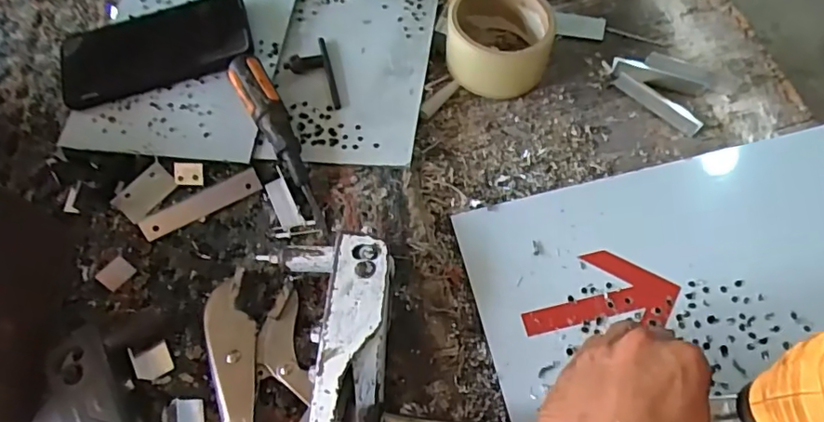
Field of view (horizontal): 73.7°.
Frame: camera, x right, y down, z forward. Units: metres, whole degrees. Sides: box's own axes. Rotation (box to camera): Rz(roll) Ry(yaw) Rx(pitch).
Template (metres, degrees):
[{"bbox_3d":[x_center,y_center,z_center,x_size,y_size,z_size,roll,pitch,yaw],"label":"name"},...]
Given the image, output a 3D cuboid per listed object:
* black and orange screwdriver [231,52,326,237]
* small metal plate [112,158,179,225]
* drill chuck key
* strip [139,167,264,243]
[{"bbox_3d":[-0.101,-0.056,0.428,0.026,0.032,0.158,-27,65,-12],"label":"black and orange screwdriver"},{"bbox_3d":[-0.210,-0.015,0.431,0.028,0.006,0.046,33,68,17],"label":"small metal plate"},{"bbox_3d":[-0.086,-0.116,0.466,0.038,0.012,0.075,-14,63,-6],"label":"drill chuck key"},{"bbox_3d":[-0.162,-0.005,0.426,0.093,0.005,0.021,-29,72,-9],"label":"strip"}]

